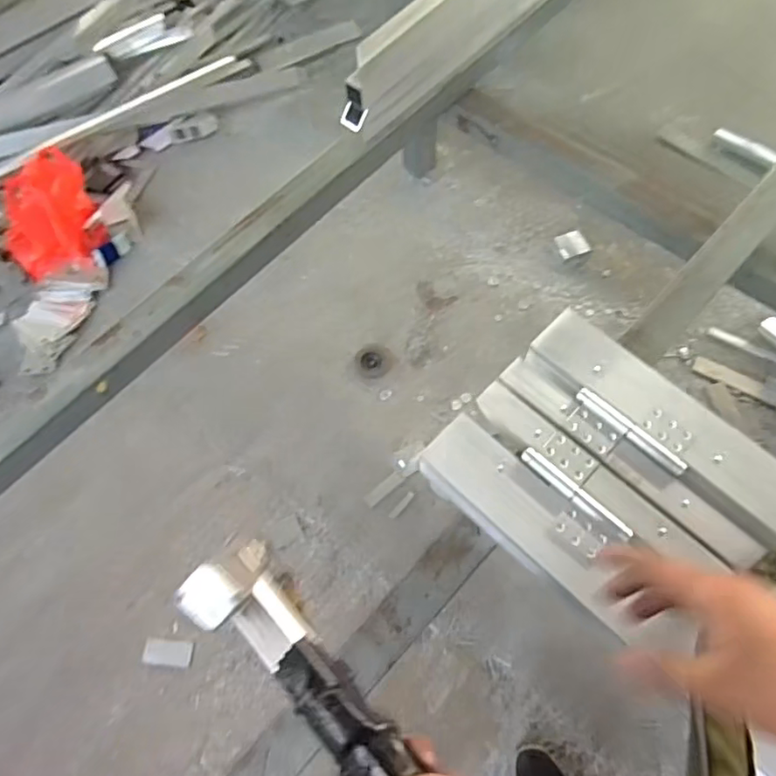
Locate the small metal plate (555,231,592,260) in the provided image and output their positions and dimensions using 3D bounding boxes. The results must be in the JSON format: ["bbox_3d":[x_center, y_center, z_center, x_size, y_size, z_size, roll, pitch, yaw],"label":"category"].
[{"bbox_3d":[0.542,-0.423,1.711,0.081,0.012,0.085,-20,67,19],"label":"small metal plate"}]

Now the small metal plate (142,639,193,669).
[{"bbox_3d":[-0.483,0.582,1.277,0.105,0.005,0.051,4,66,3],"label":"small metal plate"}]

